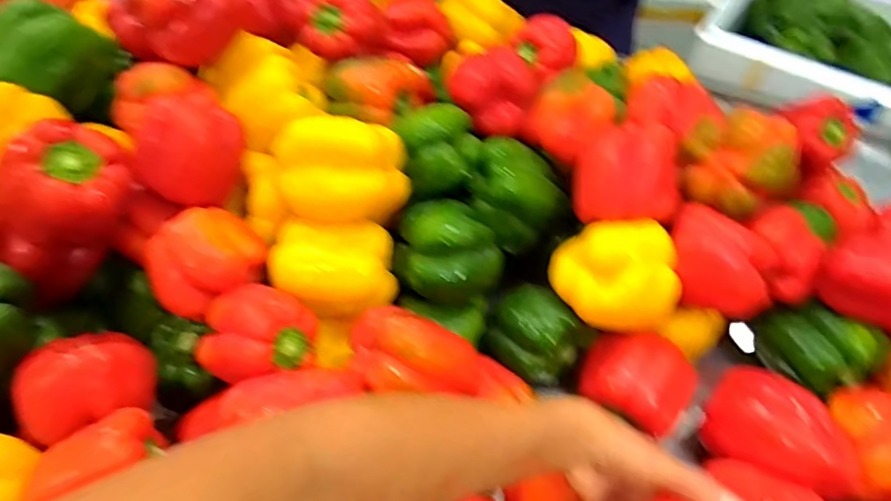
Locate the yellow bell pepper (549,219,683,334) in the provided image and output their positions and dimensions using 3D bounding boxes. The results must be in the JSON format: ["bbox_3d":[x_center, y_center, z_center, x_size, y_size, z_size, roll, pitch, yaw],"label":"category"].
[{"bbox_3d":[0.149,0.030,0.500,0.107,0.085,0.080,14,52,10],"label":"yellow bell pepper"}]

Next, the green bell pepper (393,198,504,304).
[{"bbox_3d":[-0.002,0.003,0.512,0.096,0.072,0.080,26,55,18],"label":"green bell pepper"}]

